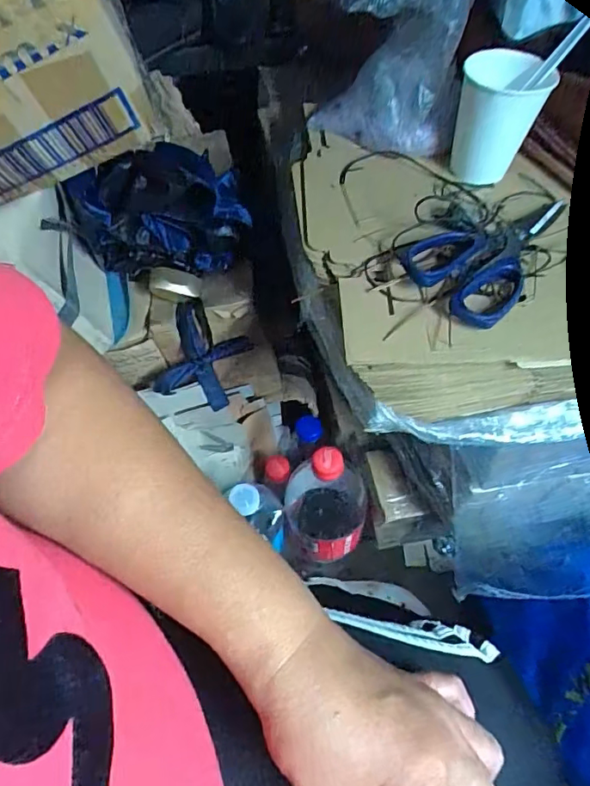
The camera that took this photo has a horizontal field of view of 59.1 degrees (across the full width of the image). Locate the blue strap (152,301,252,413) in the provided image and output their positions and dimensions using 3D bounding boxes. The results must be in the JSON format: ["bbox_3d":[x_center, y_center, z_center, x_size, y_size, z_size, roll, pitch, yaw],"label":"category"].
[{"bbox_3d":[-0.098,-0.038,0.558,0.087,0.111,0.045,12,27,-33],"label":"blue strap"}]

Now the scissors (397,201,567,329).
[{"bbox_3d":[0.158,-0.121,0.419,0.093,0.011,0.163,37,64,24],"label":"scissors"}]

